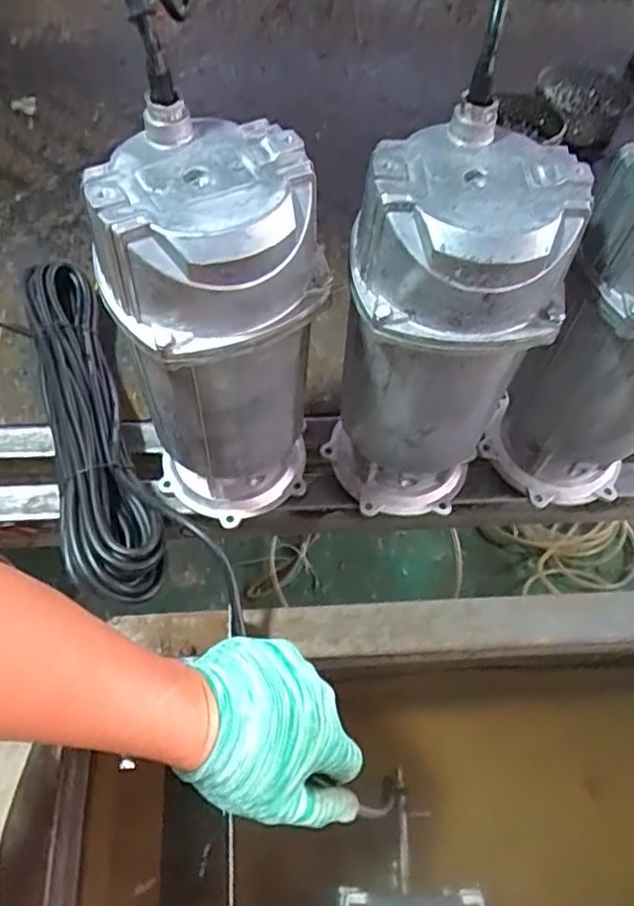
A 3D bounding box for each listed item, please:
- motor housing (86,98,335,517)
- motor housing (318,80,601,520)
[{"bbox_3d":[-0.067,-0.059,0.450,0.128,0.297,0.110,-6,58,-7],"label":"motor housing"},{"bbox_3d":[0.079,-0.064,0.466,0.130,0.298,0.110,15,58,7],"label":"motor housing"}]

